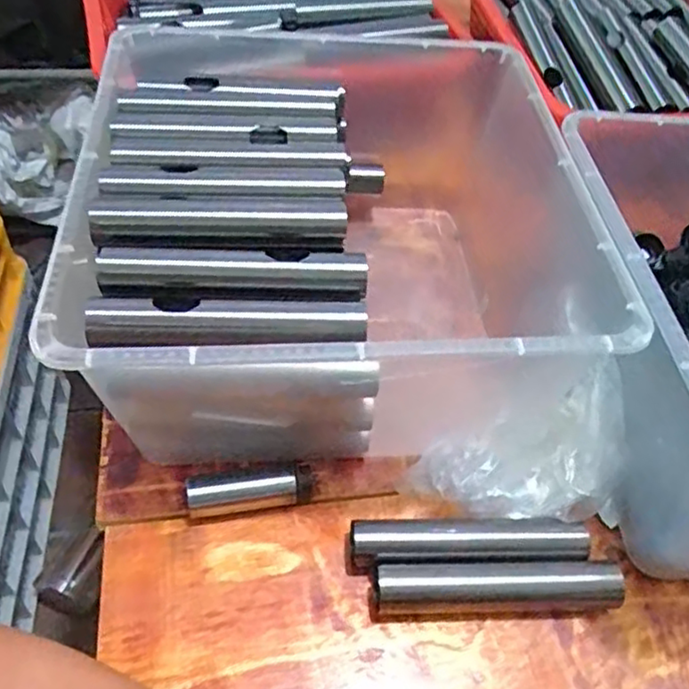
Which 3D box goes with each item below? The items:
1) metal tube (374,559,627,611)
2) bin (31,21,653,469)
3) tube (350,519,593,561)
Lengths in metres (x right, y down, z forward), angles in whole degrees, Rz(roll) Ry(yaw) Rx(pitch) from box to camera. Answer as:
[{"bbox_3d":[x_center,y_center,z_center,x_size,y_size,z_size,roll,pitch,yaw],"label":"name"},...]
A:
[{"bbox_3d":[0.087,0.138,0.378,0.139,0.023,0.024,2,50,-4],"label":"metal tube"},{"bbox_3d":[-0.001,-0.083,0.476,0.317,0.149,0.344,-1,51,-6],"label":"bin"},{"bbox_3d":[0.074,0.116,0.392,0.137,0.020,0.024,2,50,-4],"label":"tube"}]

